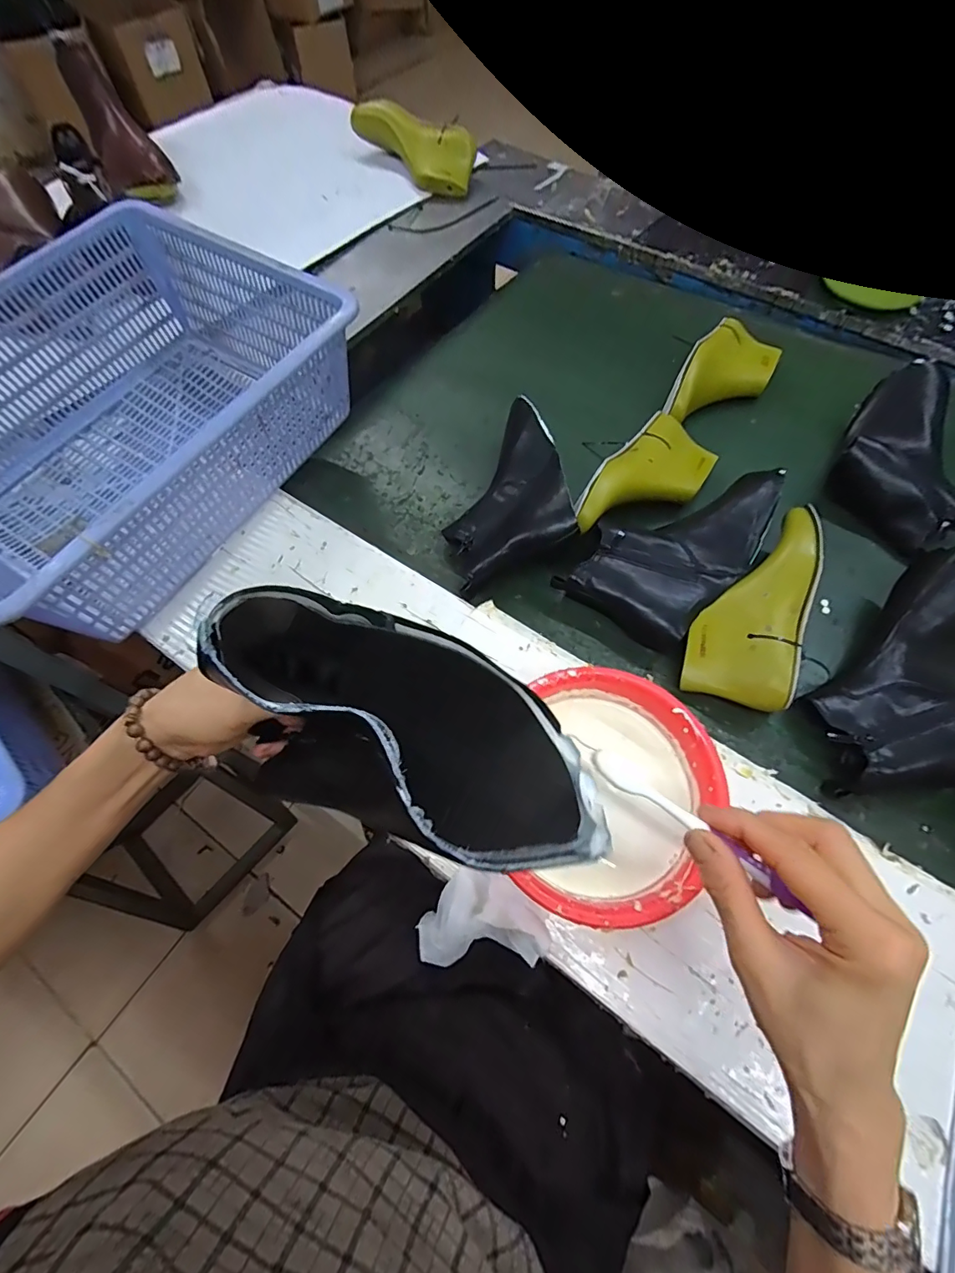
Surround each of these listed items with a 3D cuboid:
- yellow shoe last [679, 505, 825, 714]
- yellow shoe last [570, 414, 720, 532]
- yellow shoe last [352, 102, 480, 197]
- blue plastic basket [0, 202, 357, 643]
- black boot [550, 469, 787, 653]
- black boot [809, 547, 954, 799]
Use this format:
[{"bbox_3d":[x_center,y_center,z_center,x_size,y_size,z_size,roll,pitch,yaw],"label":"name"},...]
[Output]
[{"bbox_3d":[0.309,-0.030,0.517,0.110,0.070,0.234,31,68,15],"label":"yellow shoe last"},{"bbox_3d":[0.209,-0.185,0.602,0.104,0.071,0.230,36,70,17],"label":"yellow shoe last"},{"bbox_3d":[-0.122,-0.929,0.906,0.245,0.066,0.100,26,67,-4],"label":"yellow shoe last"},{"bbox_3d":[-0.401,-0.240,0.552,0.369,0.159,0.475,27,68,14],"label":"blue plastic basket"},{"bbox_3d":[0.229,-0.101,0.558,0.145,0.076,0.254,41,72,19],"label":"black boot"},{"bbox_3d":[0.440,0.052,0.472,0.145,0.082,0.268,35,70,17],"label":"black boot"}]

